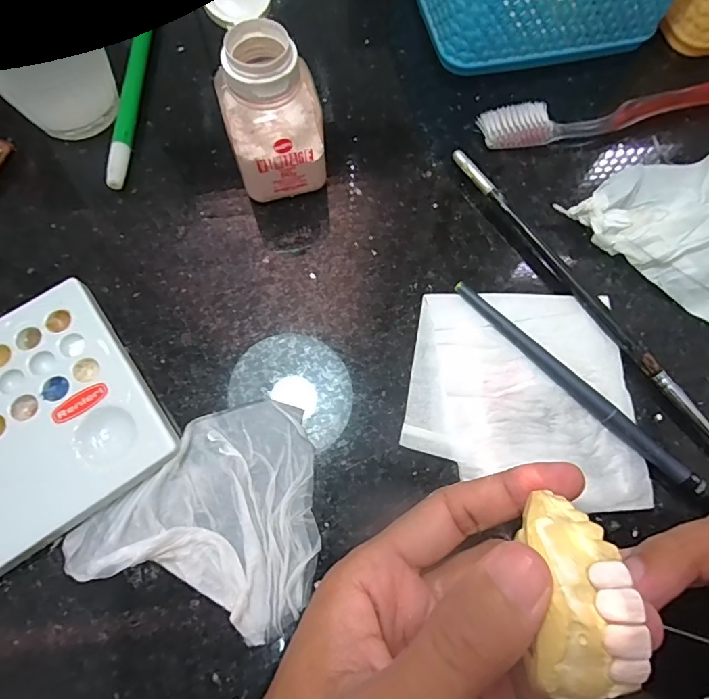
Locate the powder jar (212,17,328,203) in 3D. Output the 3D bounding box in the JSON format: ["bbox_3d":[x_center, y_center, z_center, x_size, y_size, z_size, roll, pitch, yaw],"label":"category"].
[{"bbox_3d":[-0.035,-0.101,0.204,0.042,0.067,0.035,-14,73,-7],"label":"powder jar"}]

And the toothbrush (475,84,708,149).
[{"bbox_3d":[0.155,-0.129,0.243,0.180,0.019,0.017,-9,73,-5],"label":"toothbrush"}]

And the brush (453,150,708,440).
[{"bbox_3d":[0.106,-0.024,0.211,0.007,0.009,0.187,-34,76,-12],"label":"brush"}]

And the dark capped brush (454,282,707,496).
[{"bbox_3d":[0.094,0.014,0.198,0.126,0.007,0.007,44,76,11],"label":"dark capped brush"}]

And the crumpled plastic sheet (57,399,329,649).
[{"bbox_3d":[-0.052,0.058,0.182,0.086,0.009,0.083,20,72,4],"label":"crumpled plastic sheet"}]

